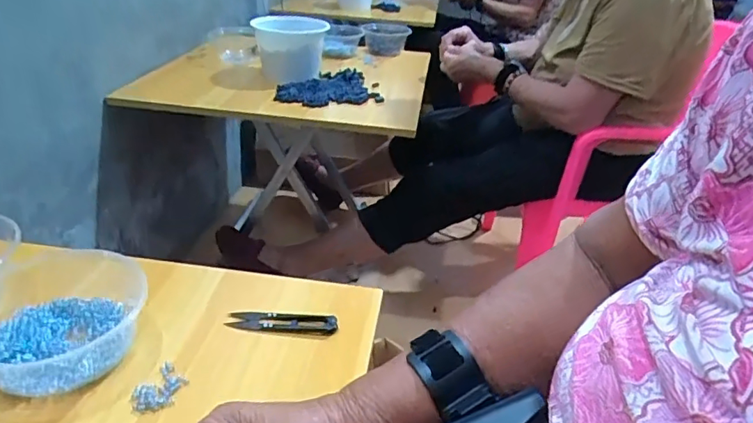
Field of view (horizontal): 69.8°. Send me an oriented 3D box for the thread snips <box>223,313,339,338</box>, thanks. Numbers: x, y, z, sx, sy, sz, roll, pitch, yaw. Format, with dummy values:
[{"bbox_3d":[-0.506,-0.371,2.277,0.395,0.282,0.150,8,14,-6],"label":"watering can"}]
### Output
[{"bbox_3d":[-0.089,0.104,0.510,0.102,0.012,0.023,4,29,0],"label":"thread snips"}]

